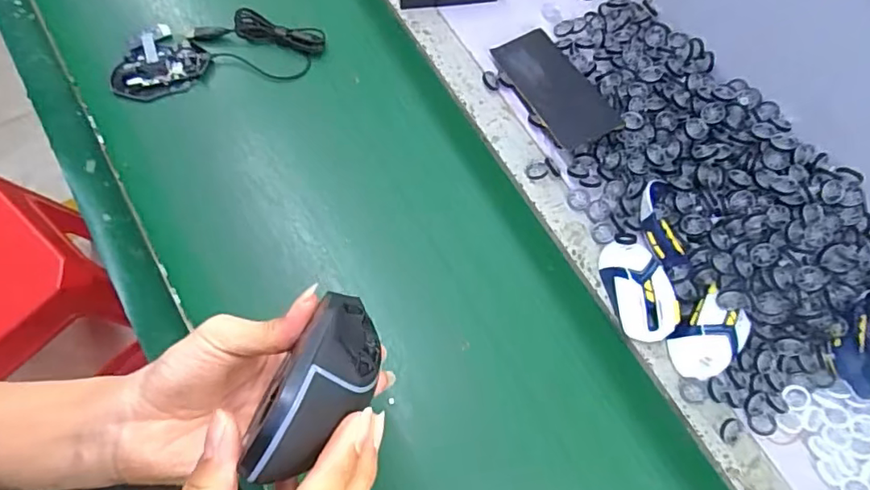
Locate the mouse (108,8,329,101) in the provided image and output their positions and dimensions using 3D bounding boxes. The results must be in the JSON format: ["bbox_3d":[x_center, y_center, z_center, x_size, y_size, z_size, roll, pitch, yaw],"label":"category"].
[{"bbox_3d":[-0.273,-0.245,0.690,0.257,0.020,0.096,-12,72,-7],"label":"mouse"}]

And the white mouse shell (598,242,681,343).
[{"bbox_3d":[0.226,0.047,0.604,0.064,0.031,0.113,-20,73,-9],"label":"white mouse shell"}]

